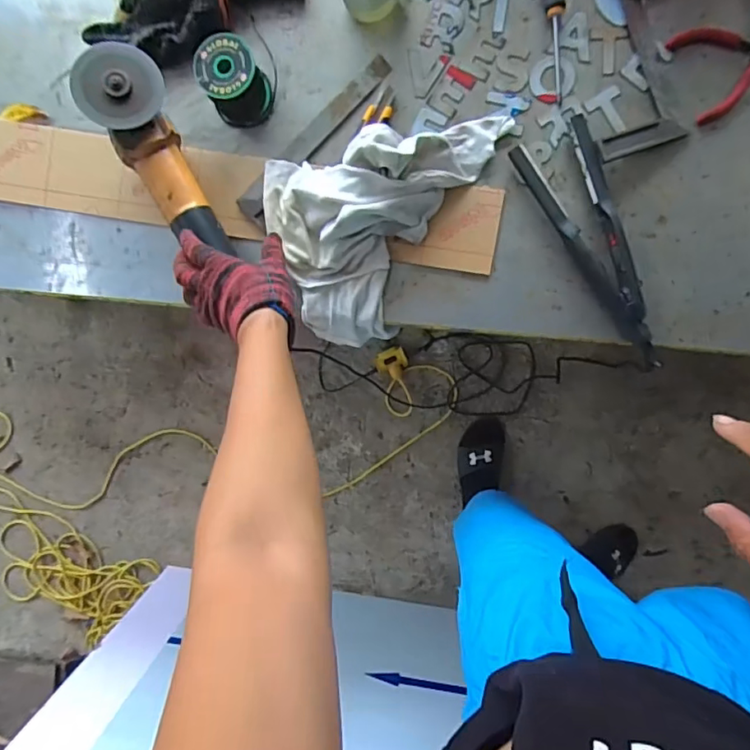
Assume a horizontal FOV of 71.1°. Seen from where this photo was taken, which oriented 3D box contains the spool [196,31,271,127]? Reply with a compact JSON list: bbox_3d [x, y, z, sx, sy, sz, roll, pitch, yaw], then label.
[{"bbox_3d":[-0.169,-0.351,0.627,0.070,0.067,0.073,0,93,6],"label":"spool"}]

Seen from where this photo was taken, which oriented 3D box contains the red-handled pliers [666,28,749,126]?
[{"bbox_3d":[0.415,-0.360,0.592,0.132,0.015,0.102,-23,91,7],"label":"red-handled pliers"}]

